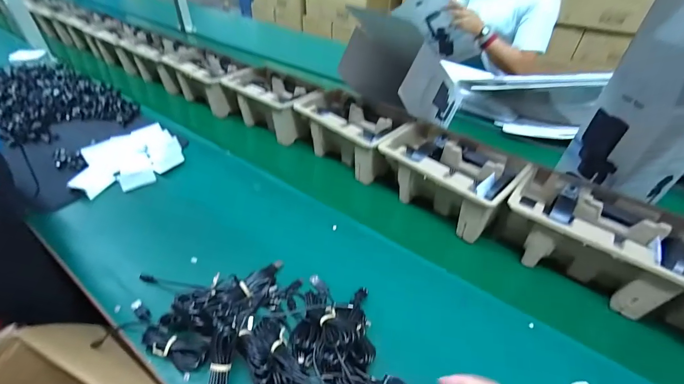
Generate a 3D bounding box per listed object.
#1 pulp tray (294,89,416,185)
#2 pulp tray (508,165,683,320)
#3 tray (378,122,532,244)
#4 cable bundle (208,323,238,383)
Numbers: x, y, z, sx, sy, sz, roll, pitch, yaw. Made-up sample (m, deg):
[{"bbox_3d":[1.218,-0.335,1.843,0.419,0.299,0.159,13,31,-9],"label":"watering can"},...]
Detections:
[{"bbox_3d":[0.017,-0.126,0.705,0.235,0.106,0.138,27,46,29],"label":"pulp tray"},{"bbox_3d":[0.373,0.069,0.494,0.220,0.106,0.133,25,46,27],"label":"pulp tray"},{"bbox_3d":[0.194,-0.028,0.598,0.153,0.104,0.231,-30,48,-32],"label":"tray"},{"bbox_3d":[-0.132,0.194,0.353,0.021,0.020,0.090,3,74,4],"label":"cable bundle"}]

